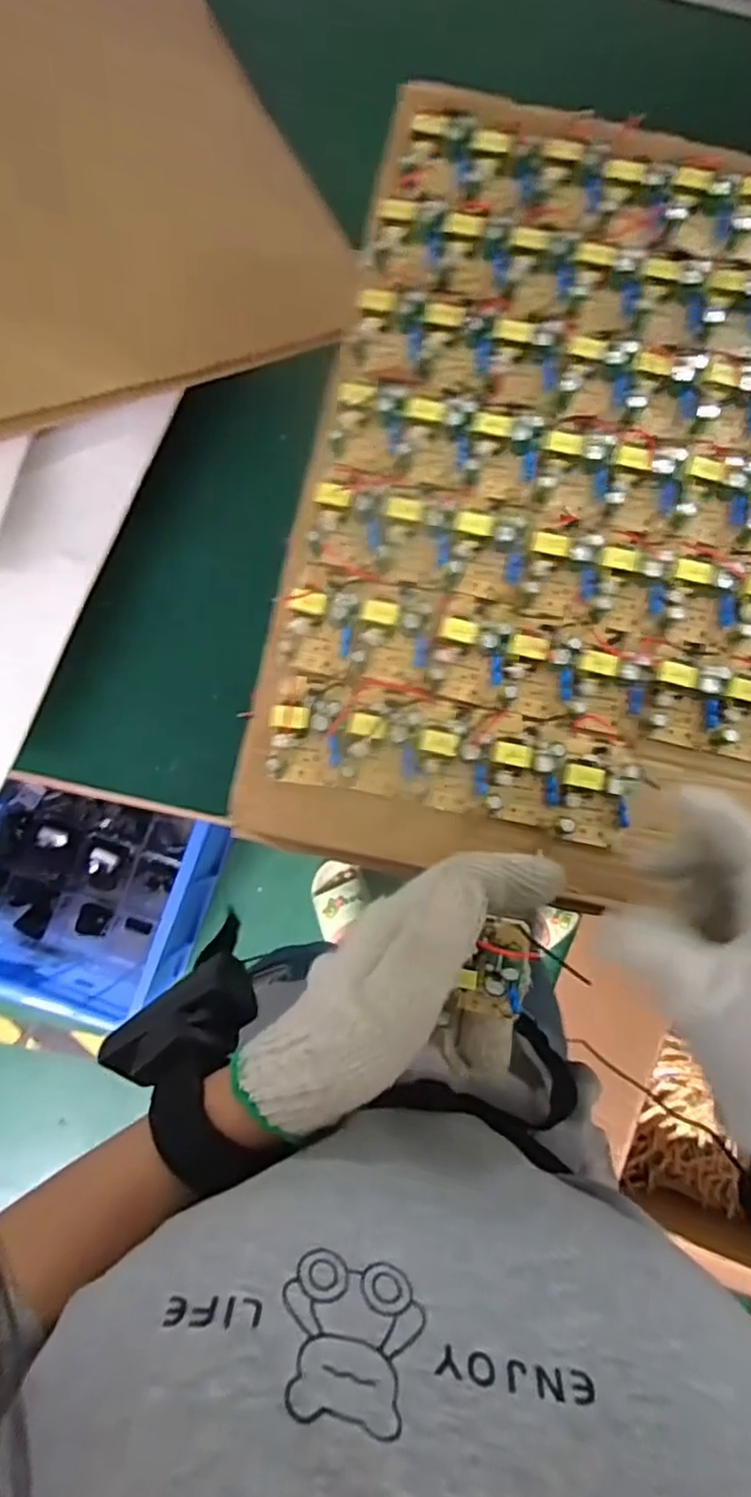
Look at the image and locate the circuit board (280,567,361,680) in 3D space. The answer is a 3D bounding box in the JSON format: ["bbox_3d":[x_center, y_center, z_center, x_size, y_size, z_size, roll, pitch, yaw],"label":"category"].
[{"bbox_3d":[-0.026,-0.063,0.340,0.034,0.013,0.051,13,83,-1],"label":"circuit board"}]

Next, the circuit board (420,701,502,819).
[{"bbox_3d":[0.039,0.003,0.332,0.036,0.019,0.052,11,83,-2],"label":"circuit board"}]

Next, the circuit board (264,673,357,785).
[{"bbox_3d":[-0.032,-0.010,0.334,0.036,0.018,0.053,10,83,-2],"label":"circuit board"}]

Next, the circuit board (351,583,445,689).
[{"bbox_3d":[0.010,-0.057,0.339,0.039,0.013,0.048,13,83,-1],"label":"circuit board"}]

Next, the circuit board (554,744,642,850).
[{"bbox_3d":[0.105,0.022,0.331,0.033,0.019,0.046,9,83,-2],"label":"circuit board"}]

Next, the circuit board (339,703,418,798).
[{"bbox_3d":[0.001,0.001,0.334,0.036,0.017,0.042,7,83,-2],"label":"circuit board"}]

